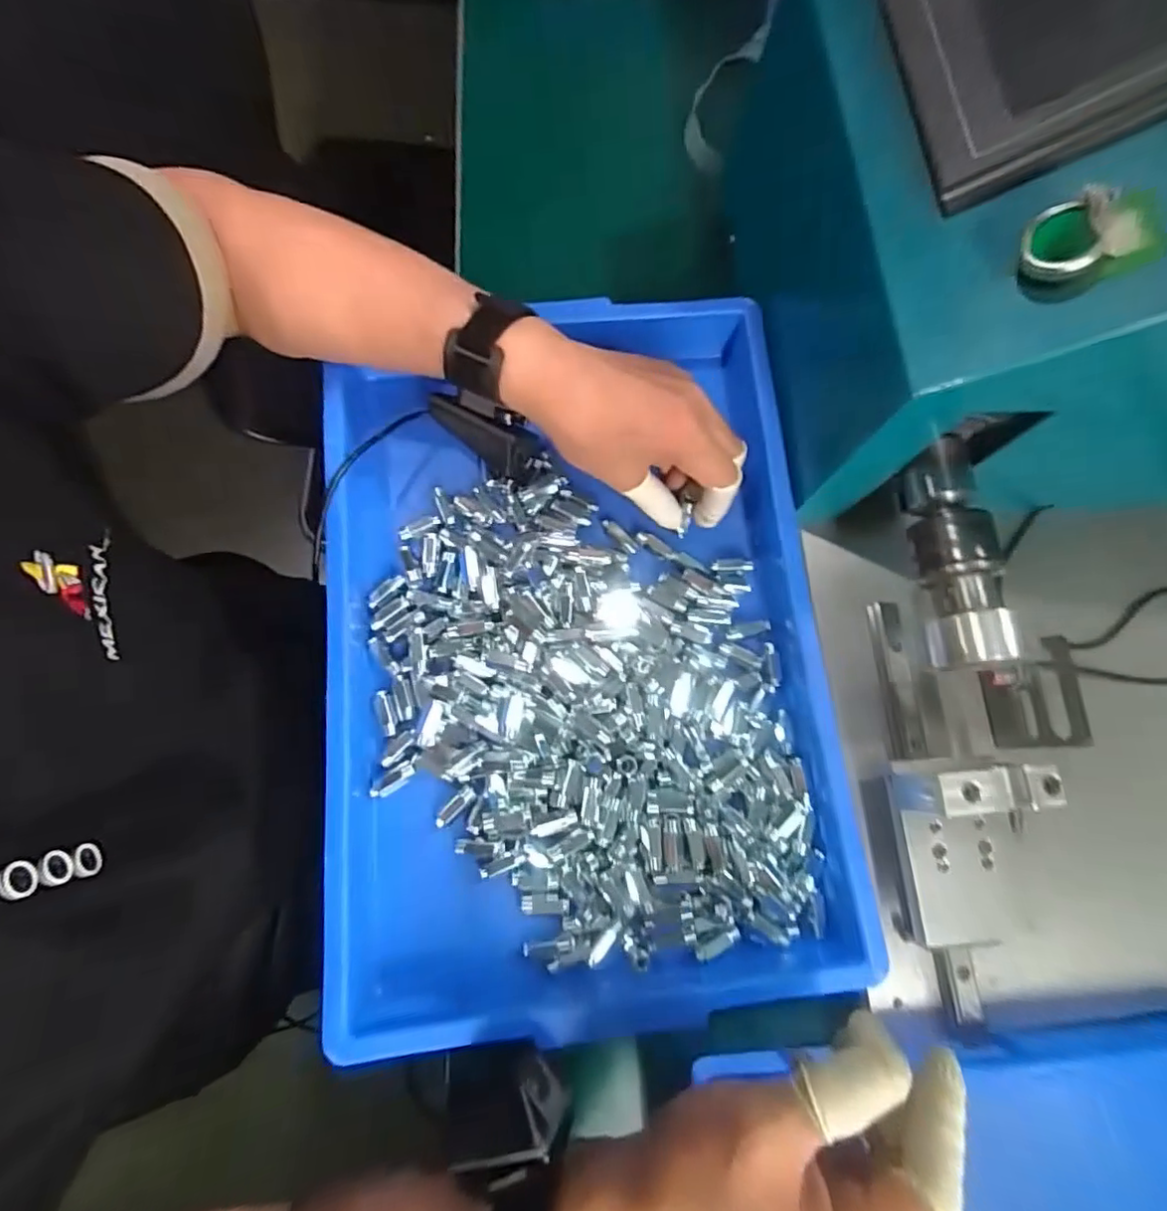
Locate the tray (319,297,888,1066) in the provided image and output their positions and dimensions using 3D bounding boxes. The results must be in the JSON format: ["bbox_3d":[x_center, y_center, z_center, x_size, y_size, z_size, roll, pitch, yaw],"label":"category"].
[{"bbox_3d":[-0.006,0.006,0.372,0.312,0.047,0.441,-5,76,-6],"label":"tray"}]

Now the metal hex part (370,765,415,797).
[{"bbox_3d":[-0.113,0.105,0.353,0.028,0.004,0.009,-35,81,-12],"label":"metal hex part"}]

